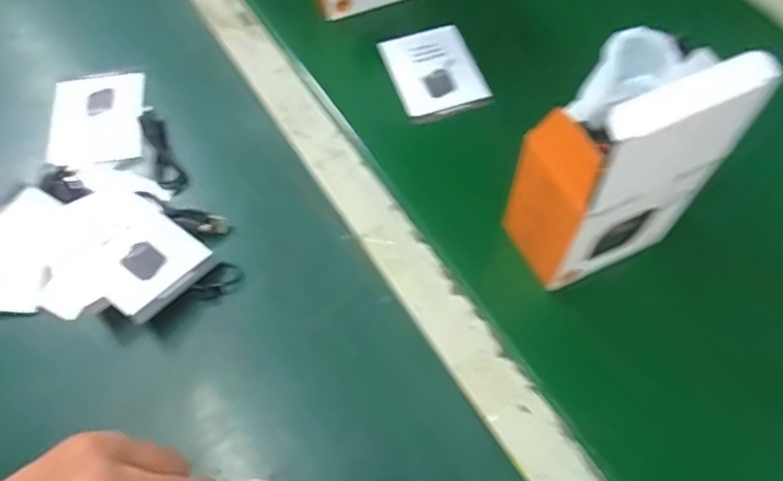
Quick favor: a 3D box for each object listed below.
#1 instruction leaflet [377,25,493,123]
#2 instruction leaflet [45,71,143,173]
[{"bbox_3d":[0.038,-0.151,0.537,0.074,0.014,0.097,-15,63,-9],"label":"instruction leaflet"},{"bbox_3d":[-0.248,-0.100,0.501,0.078,0.008,0.093,-7,64,0],"label":"instruction leaflet"}]

